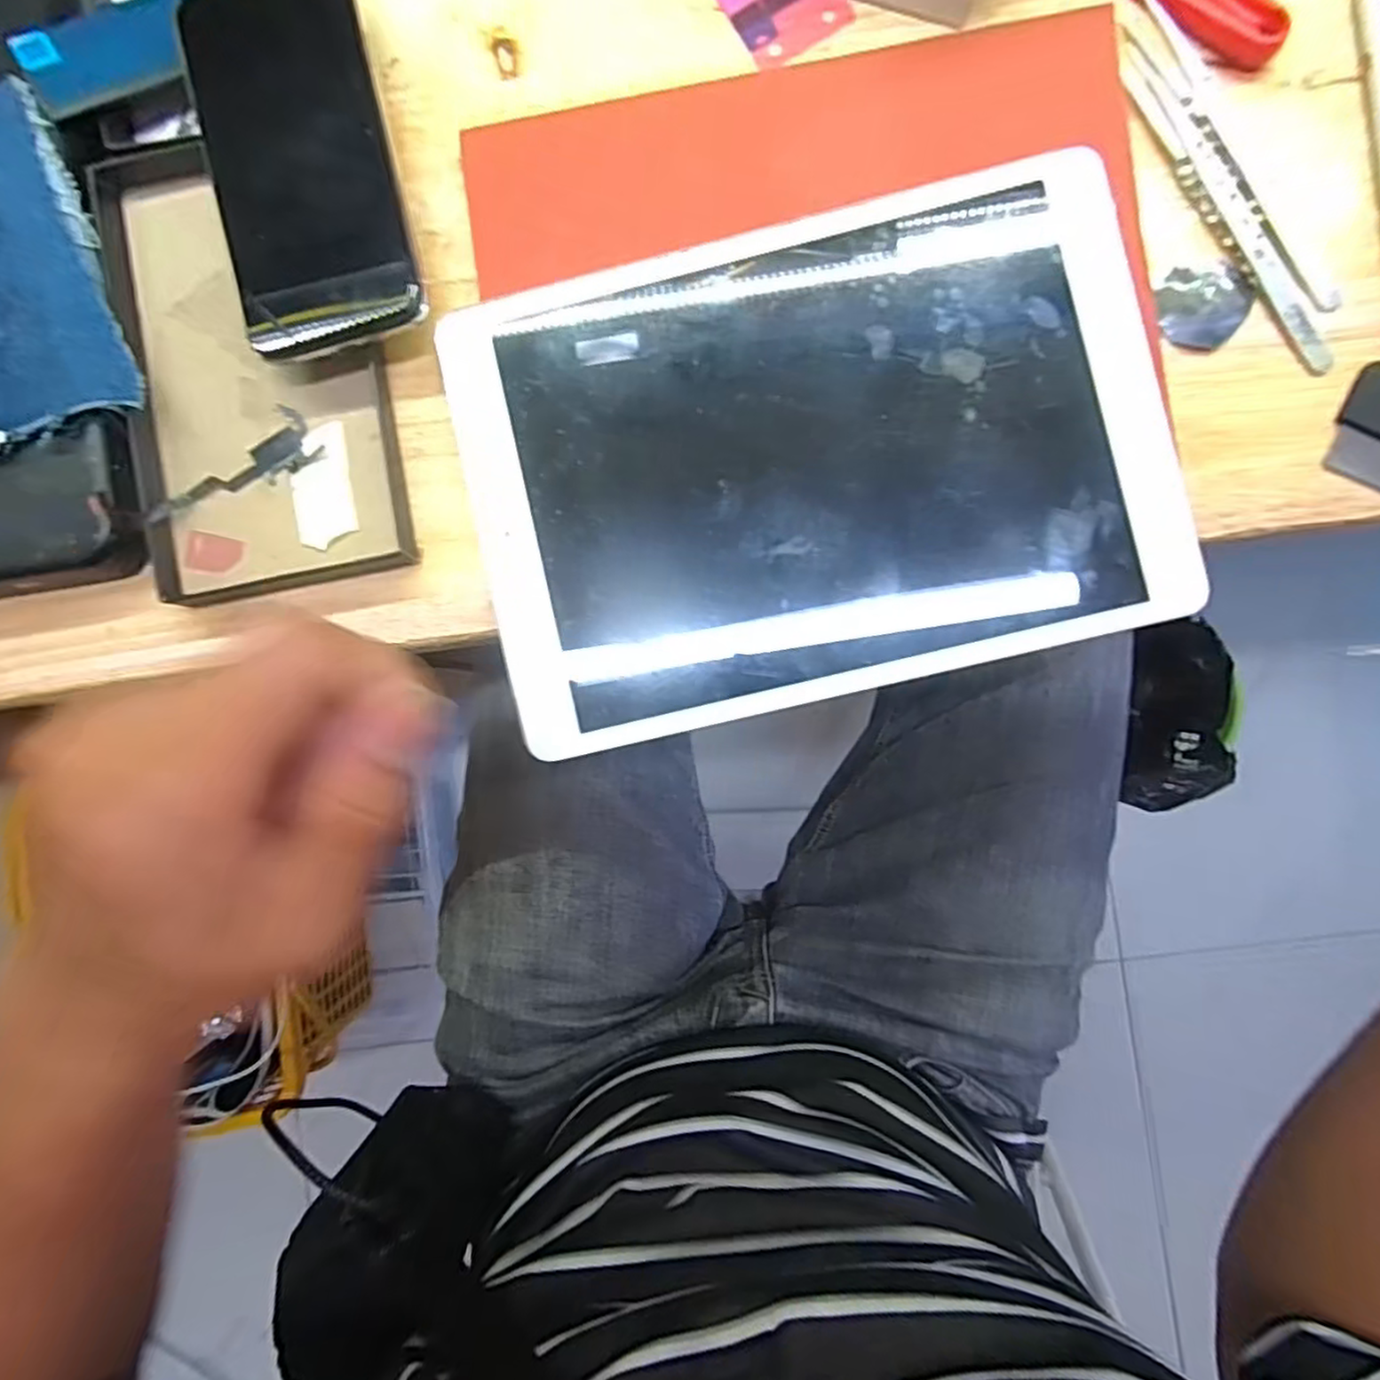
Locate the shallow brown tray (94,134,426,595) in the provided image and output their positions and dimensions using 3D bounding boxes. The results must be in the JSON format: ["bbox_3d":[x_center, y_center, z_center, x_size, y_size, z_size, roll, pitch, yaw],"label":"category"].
[{"bbox_3d":[-0.168,-0.128,0.263,0.096,0.015,0.178,-9,89,3],"label":"shallow brown tray"}]

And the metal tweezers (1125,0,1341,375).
[{"bbox_3d":[0.195,-0.181,0.245,0.025,0.007,0.143,-31,88,3],"label":"metal tweezers"}]

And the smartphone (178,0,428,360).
[{"bbox_3d":[-0.141,-0.190,0.246,0.066,0.008,0.133,-14,90,2],"label":"smartphone"}]

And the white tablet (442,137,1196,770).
[{"bbox_3d":[0.042,-0.082,0.246,0.241,0.005,0.171,-13,90,3],"label":"white tablet"}]

